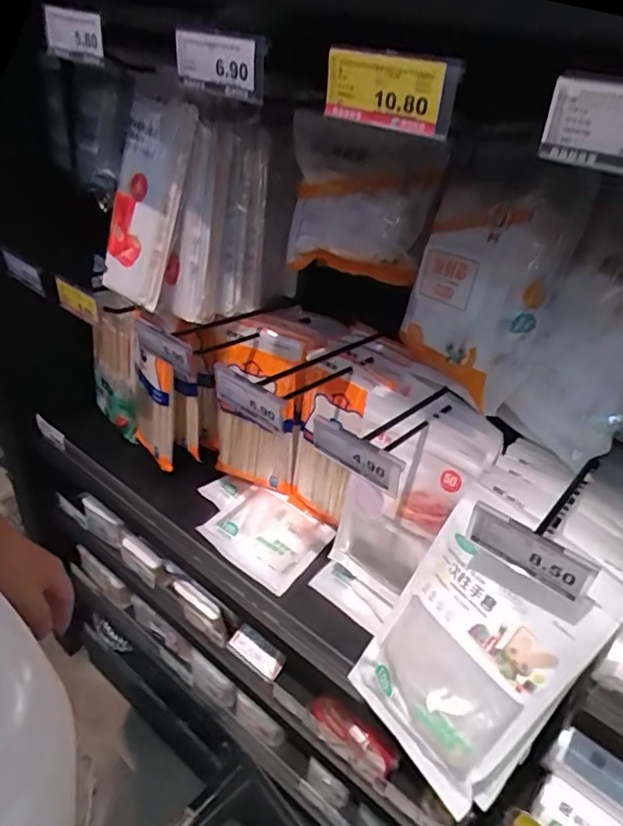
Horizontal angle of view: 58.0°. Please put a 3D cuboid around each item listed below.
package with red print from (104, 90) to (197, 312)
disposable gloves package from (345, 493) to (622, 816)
[{"bbox_3d":[-0.207,-0.254,0.689,0.106,0.240,0.015,32,27,21],"label":"package with red print"},{"bbox_3d":[0.136,0.230,0.528,0.020,0.238,0.156,8,26,-44],"label":"disposable gloves package"}]

